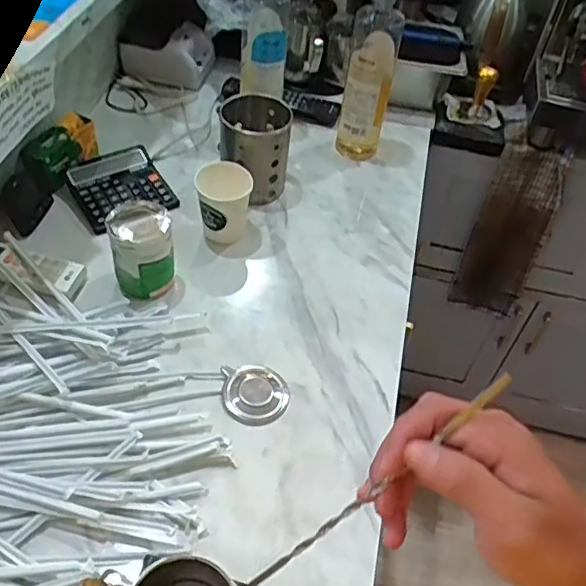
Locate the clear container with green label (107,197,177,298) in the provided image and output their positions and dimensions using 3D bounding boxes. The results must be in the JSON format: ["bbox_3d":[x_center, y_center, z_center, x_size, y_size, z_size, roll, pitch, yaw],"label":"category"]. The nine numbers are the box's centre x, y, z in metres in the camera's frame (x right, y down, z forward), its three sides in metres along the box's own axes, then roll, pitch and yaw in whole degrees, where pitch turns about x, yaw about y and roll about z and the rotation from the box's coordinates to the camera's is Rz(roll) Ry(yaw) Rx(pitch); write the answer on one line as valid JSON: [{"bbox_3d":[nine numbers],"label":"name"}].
[{"bbox_3d":[-0.187,-0.049,0.769,0.070,0.111,0.073,3,48,-4],"label":"clear container with green label"}]

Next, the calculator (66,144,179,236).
[{"bbox_3d":[-0.255,-0.157,0.903,0.126,0.035,0.136,-23,55,-25],"label":"calculator"}]

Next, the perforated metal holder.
[{"bbox_3d":[-0.061,-0.211,0.906,0.094,0.132,0.095,3,48,-4],"label":"perforated metal holder"}]

